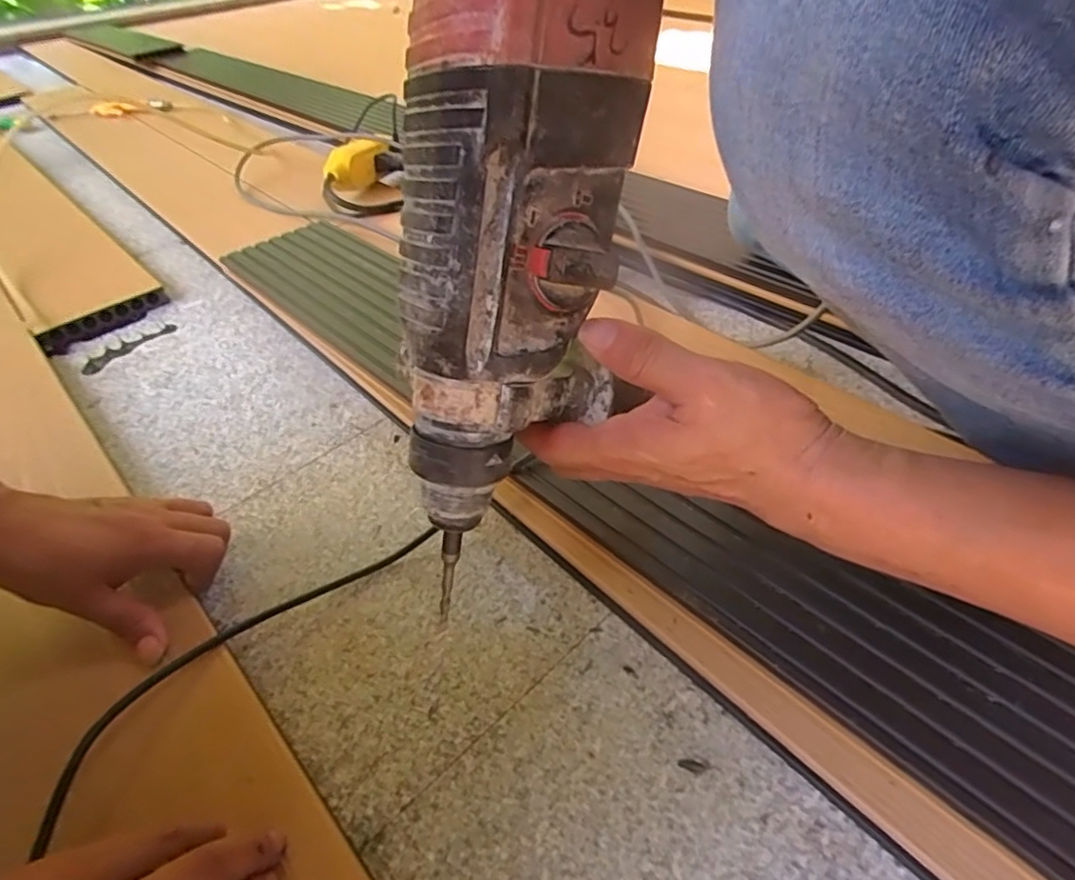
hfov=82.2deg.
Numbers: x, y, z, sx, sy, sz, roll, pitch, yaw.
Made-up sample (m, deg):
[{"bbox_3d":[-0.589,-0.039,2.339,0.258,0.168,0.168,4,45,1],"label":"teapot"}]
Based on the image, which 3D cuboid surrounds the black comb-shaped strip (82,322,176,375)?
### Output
[{"bbox_3d":[-0.481,-0.109,0.724,0.038,0.004,0.110,23,50,27],"label":"black comb-shaped strip"}]

